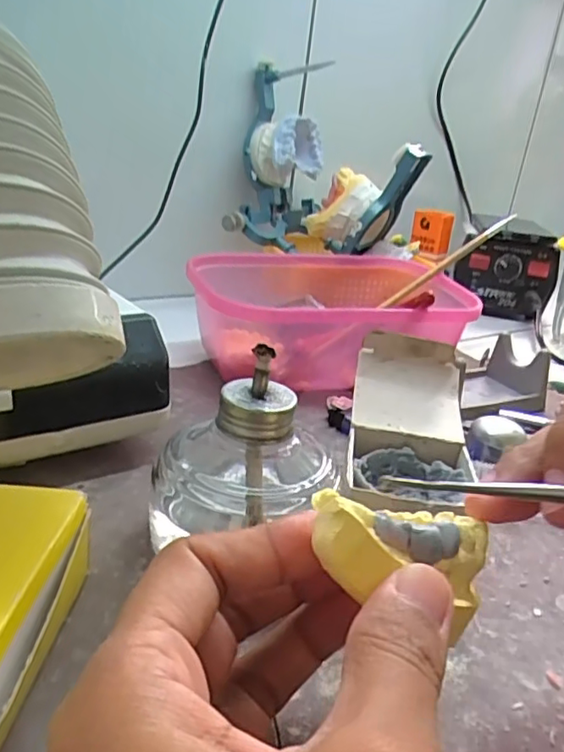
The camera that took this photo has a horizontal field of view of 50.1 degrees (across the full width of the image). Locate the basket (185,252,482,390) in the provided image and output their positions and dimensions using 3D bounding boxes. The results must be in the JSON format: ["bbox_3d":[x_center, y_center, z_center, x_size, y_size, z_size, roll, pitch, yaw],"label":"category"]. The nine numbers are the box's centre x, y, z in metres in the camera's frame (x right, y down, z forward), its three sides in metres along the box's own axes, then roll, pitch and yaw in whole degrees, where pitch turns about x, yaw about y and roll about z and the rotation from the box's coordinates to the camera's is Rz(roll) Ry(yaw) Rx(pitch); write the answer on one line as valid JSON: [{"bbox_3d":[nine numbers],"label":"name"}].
[{"bbox_3d":[0.038,-0.039,0.435,0.202,0.069,0.122,-2,25,-21],"label":"basket"}]

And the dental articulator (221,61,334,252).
[{"bbox_3d":[0.001,-0.204,0.552,0.069,0.145,0.122,9,23,4],"label":"dental articulator"}]

